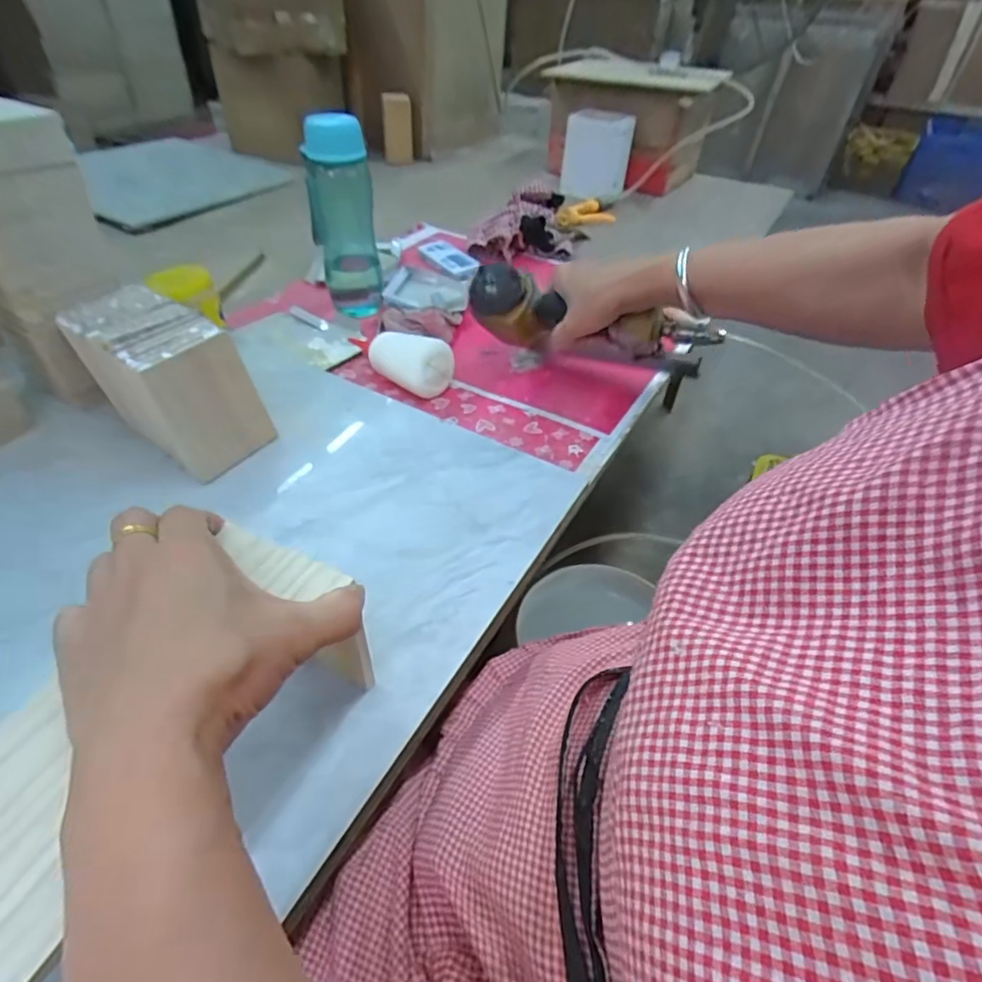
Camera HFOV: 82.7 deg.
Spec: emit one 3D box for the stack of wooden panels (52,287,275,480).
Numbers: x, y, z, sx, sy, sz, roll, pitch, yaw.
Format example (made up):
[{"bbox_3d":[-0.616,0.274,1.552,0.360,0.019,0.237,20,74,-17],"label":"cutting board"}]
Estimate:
[{"bbox_3d":[-0.306,-0.106,0.531,0.179,0.111,0.096,31,49,26],"label":"stack of wooden panels"}]

